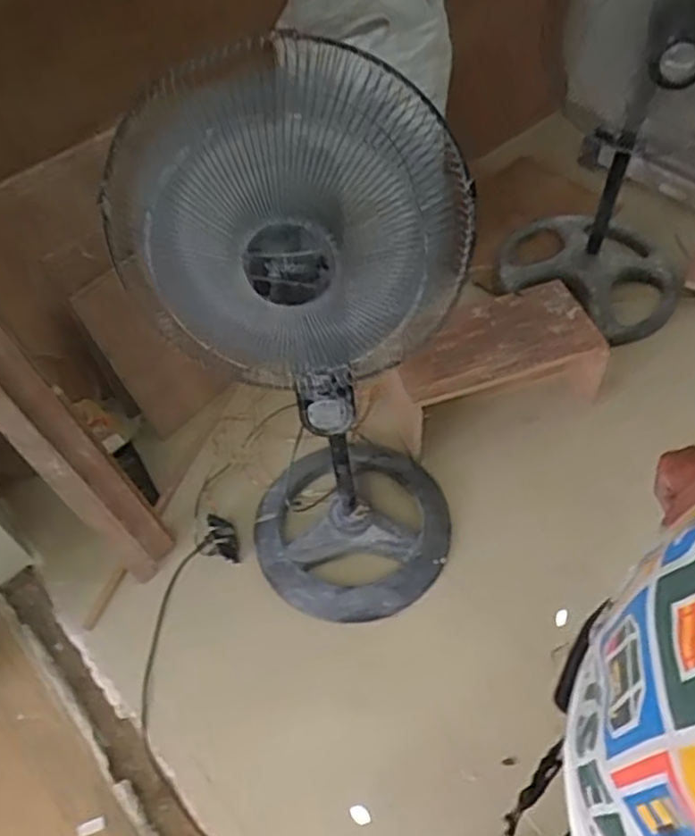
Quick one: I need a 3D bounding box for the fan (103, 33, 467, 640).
[{"bbox_3d":[-0.035,-0.040,1.118,0.411,1.050,0.335,13,56,15],"label":"fan"}]

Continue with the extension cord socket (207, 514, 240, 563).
[{"bbox_3d":[-0.270,0.259,1.535,0.059,0.051,0.110,-13,55,-8],"label":"extension cord socket"}]

